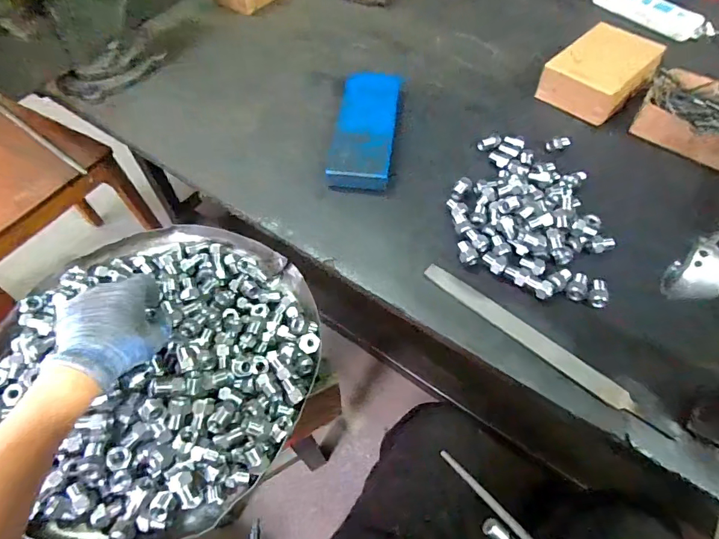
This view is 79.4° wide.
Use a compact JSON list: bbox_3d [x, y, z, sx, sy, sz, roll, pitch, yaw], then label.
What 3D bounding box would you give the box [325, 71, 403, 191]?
[{"bbox_3d":[0.010,-0.217,0.666,0.089,0.033,0.238,6,57,5],"label":"box"}]

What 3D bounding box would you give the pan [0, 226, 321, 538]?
[{"bbox_3d":[-0.239,0.088,0.505,0.381,0.072,0.355,-1,57,1],"label":"pan"}]

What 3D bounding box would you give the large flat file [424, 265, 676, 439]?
[{"bbox_3d":[0.195,0.081,0.487,0.286,0.008,0.025,35,64,22],"label":"large flat file"}]

